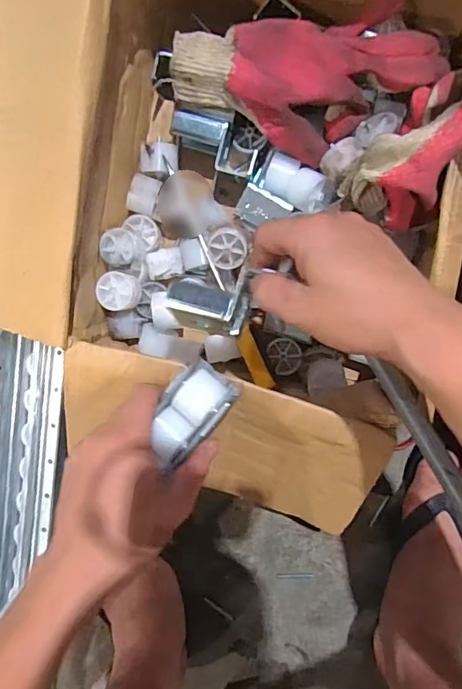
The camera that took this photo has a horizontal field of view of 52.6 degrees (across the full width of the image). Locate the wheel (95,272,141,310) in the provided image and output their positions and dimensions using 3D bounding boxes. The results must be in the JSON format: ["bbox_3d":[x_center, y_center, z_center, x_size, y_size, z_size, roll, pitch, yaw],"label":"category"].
[{"bbox_3d":[-0.099,-0.047,0.417,0.034,0.021,0.032,1,96,6],"label":"wheel"}]

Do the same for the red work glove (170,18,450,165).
[{"bbox_3d":[0.057,-0.202,0.370,0.207,0.029,0.097,5,96,6],"label":"red work glove"}]

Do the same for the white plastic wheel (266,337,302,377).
[{"bbox_3d":[0.051,0.011,0.435,0.029,0.008,0.034,-24,92,8],"label":"white plastic wheel"}]

